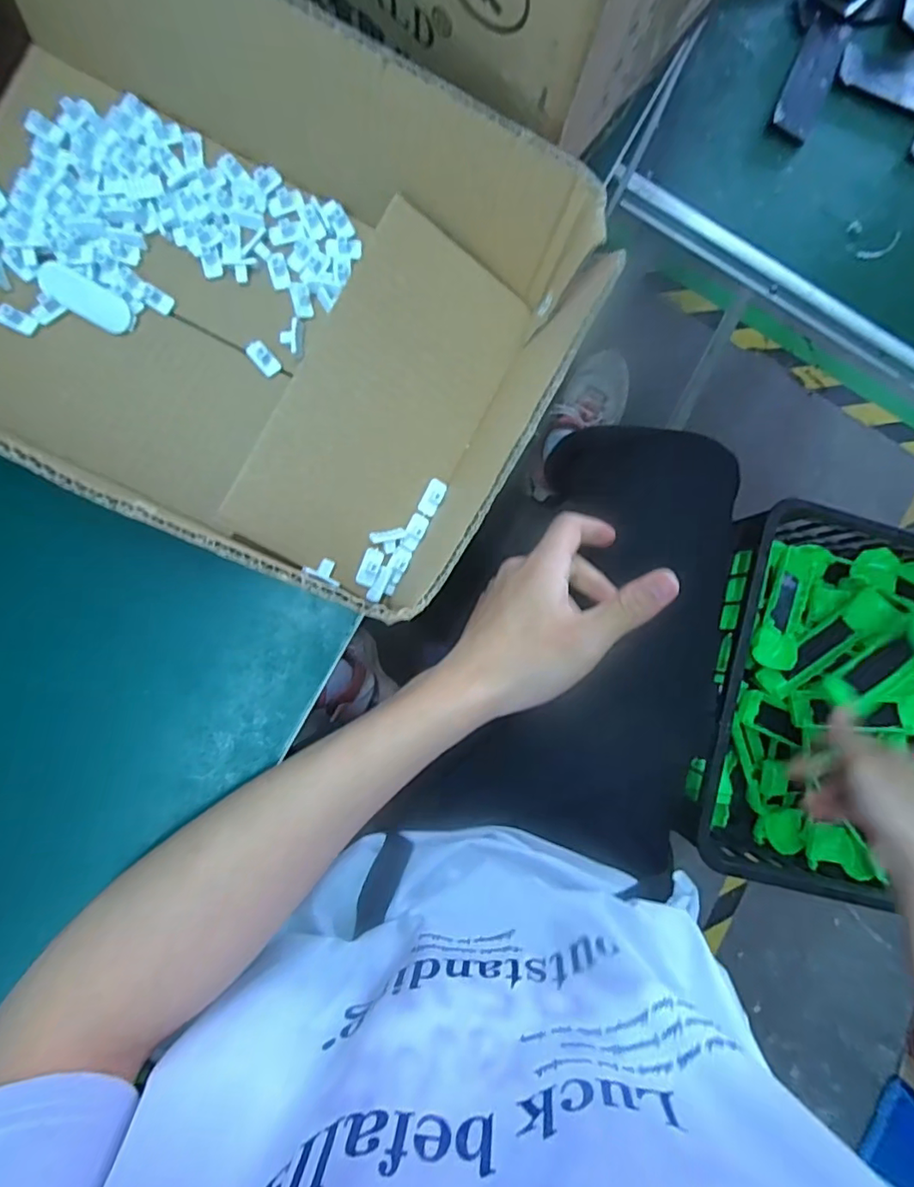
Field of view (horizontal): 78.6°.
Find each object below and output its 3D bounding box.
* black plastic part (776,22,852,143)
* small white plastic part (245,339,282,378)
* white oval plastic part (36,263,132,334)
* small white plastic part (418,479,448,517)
[{"bbox_3d":[0.247,-0.360,0.390,0.028,0.004,0.090,25,86,-4],"label":"black plastic part"},{"bbox_3d":[-0.109,-0.133,0.314,0.012,0.006,0.020,-41,92,-5],"label":"small white plastic part"},{"bbox_3d":[-0.202,-0.161,0.302,0.050,0.006,0.021,29,86,-3],"label":"white oval plastic part"},{"bbox_3d":[-0.013,-0.053,0.310,0.010,0.006,0.021,24,86,-4],"label":"small white plastic part"}]

